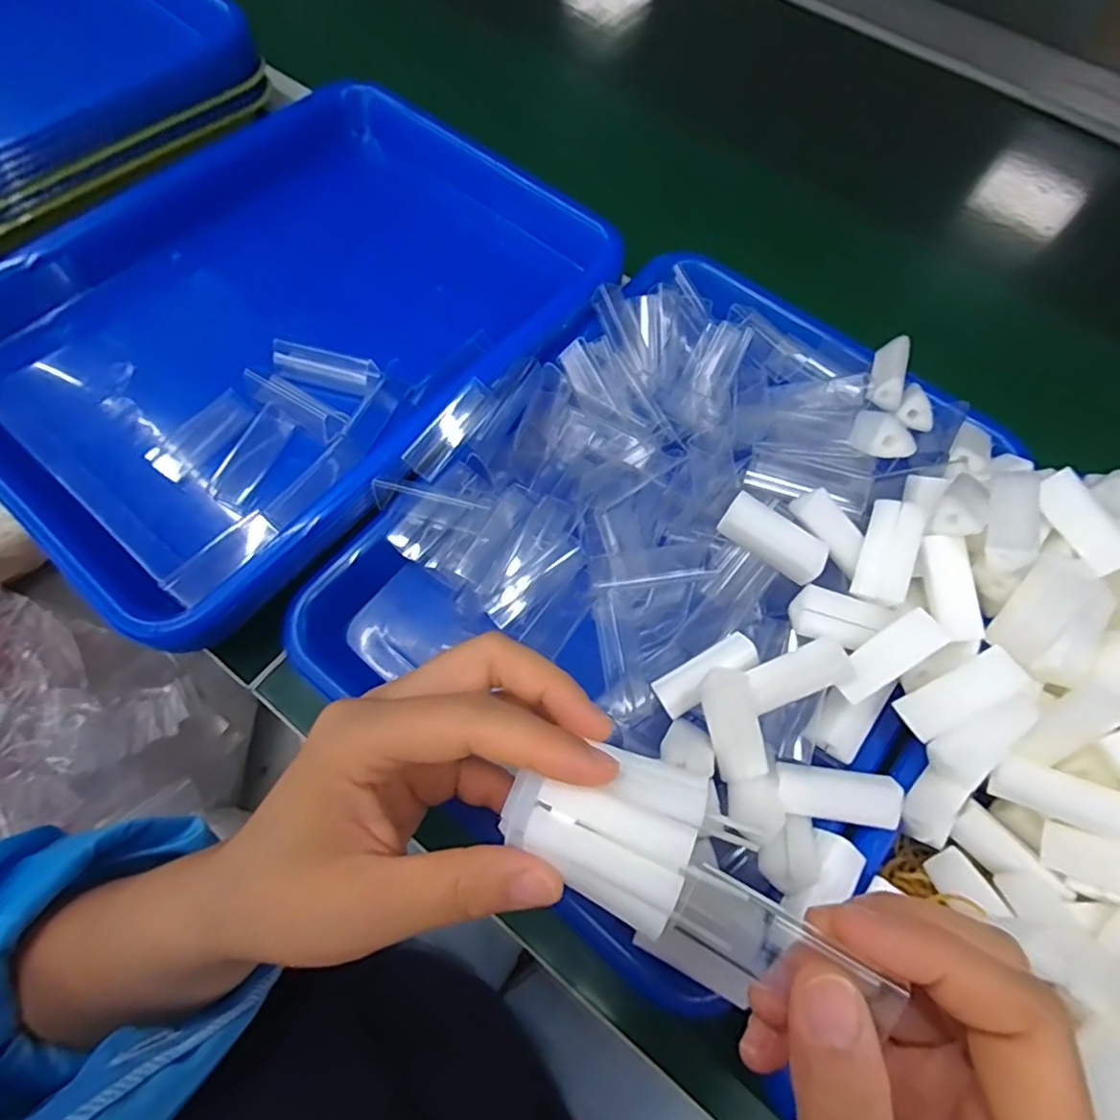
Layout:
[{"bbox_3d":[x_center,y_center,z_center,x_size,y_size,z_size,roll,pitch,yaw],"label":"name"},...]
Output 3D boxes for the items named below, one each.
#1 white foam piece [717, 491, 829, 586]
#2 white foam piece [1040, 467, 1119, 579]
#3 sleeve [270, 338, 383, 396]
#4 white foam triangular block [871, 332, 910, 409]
[{"bbox_3d":[0.094,-0.009,0.263,0.047,0.013,0.018,32,69,11],"label":"white foam piece"},{"bbox_3d":[0.221,-0.016,0.256,0.018,0.011,0.045,-34,72,21],"label":"white foam piece"},{"bbox_3d":[-0.137,-0.111,0.352,0.062,0.019,0.017,0,59,-47],"label":"sleeve"},{"bbox_3d":[0.175,-0.100,0.317,0.015,0.015,0.047,19,67,6],"label":"white foam triangular block"}]

